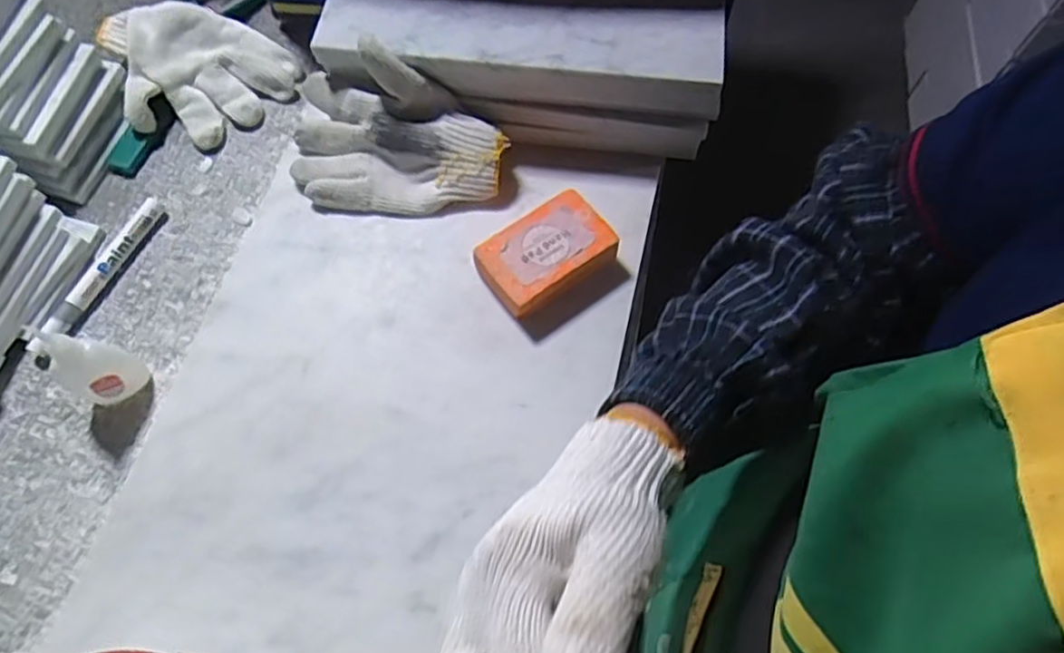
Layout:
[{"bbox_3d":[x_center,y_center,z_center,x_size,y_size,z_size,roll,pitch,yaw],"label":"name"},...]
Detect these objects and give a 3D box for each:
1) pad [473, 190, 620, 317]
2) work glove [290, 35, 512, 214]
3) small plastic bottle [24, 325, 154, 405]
[{"bbox_3d":[0.011,-0.052,0.504,0.095,0.030,0.062,-32,68,-11],"label":"pad"},{"bbox_3d":[-0.109,-0.144,0.522,0.173,0.084,0.092,9,66,7],"label":"work glove"},{"bbox_3d":[-0.296,0.026,0.456,0.032,0.091,0.037,20,68,11],"label":"small plastic bottle"}]

